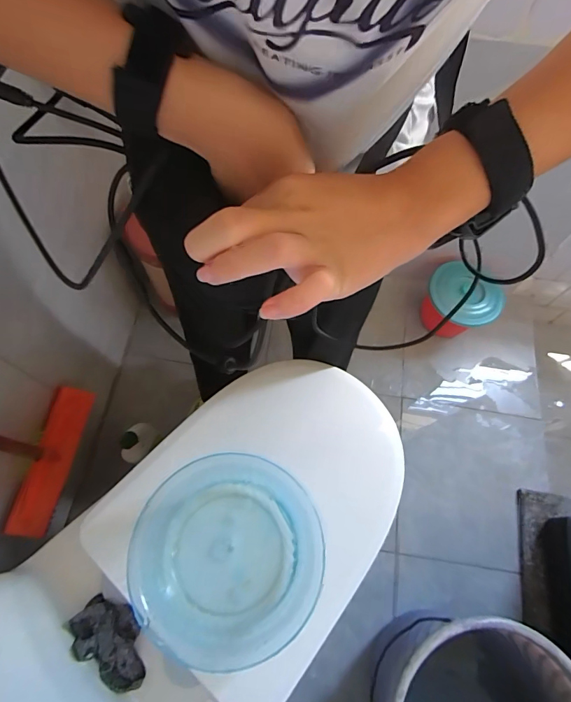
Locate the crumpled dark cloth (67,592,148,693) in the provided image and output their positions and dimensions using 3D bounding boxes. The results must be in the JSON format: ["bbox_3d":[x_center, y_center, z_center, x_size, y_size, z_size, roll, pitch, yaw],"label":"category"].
[{"bbox_3d":[-0.234,0.391,0.537,0.120,0.051,0.074,38,71,13],"label":"crumpled dark cloth"}]

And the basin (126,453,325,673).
[{"bbox_3d":[-0.070,0.259,0.530,0.225,0.087,0.218,1,67,-2],"label":"basin"}]

